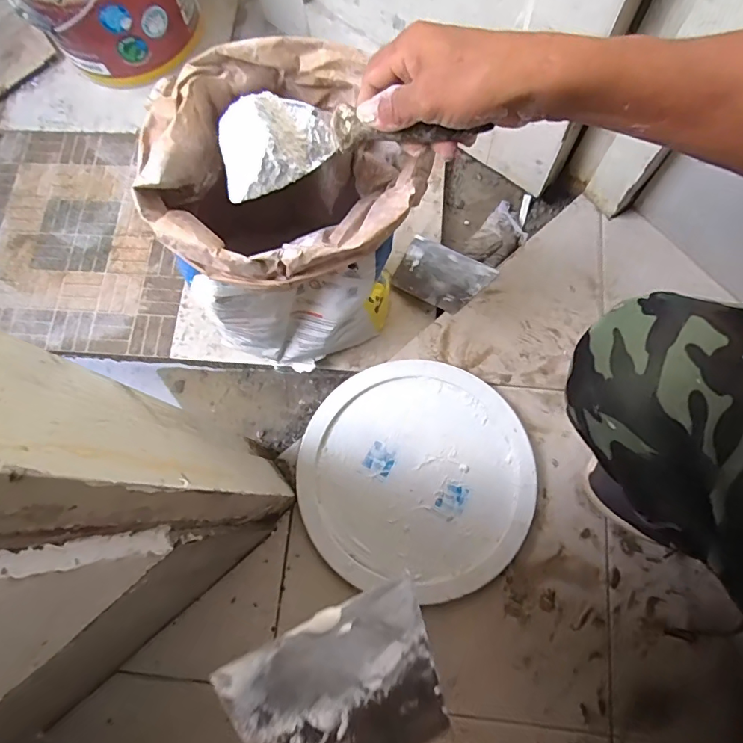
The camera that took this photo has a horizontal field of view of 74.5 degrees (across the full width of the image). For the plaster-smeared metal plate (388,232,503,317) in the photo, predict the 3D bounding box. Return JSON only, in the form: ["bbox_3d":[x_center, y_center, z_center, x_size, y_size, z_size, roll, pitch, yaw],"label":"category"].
[{"bbox_3d":[0.102,-0.145,0.730,0.140,0.006,0.095,31,76,25],"label":"plaster-smeared metal plate"}]

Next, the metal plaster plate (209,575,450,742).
[{"bbox_3d":[-0.021,0.217,0.330,0.141,0.008,0.099,-26,70,-8],"label":"metal plaster plate"}]

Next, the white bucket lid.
[{"bbox_3d":[0.057,0.128,0.628,0.291,0.018,0.279,0,76,1],"label":"white bucket lid"}]

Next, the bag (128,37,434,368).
[{"bbox_3d":[-0.073,-0.130,0.526,0.245,0.350,0.172,-16,76,-2],"label":"bag"}]

